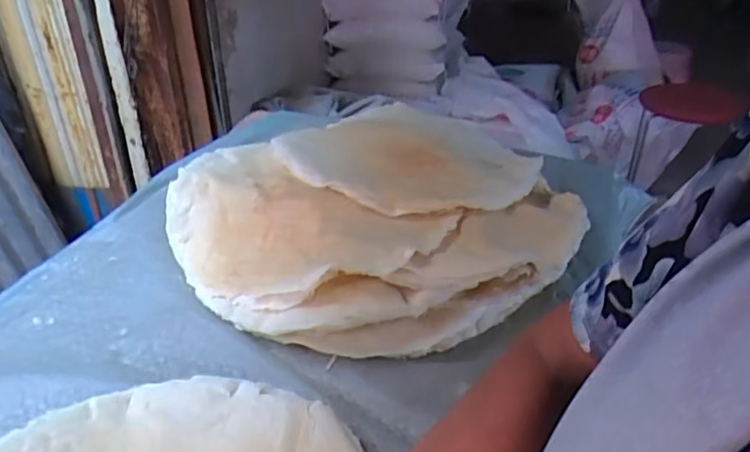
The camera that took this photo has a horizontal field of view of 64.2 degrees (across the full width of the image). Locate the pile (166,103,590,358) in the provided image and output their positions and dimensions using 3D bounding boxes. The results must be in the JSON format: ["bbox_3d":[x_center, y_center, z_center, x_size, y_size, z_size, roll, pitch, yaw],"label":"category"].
[{"bbox_3d":[0.006,-0.024,0.763,0.492,0.111,0.415,-15,34,-23],"label":"pile"}]

